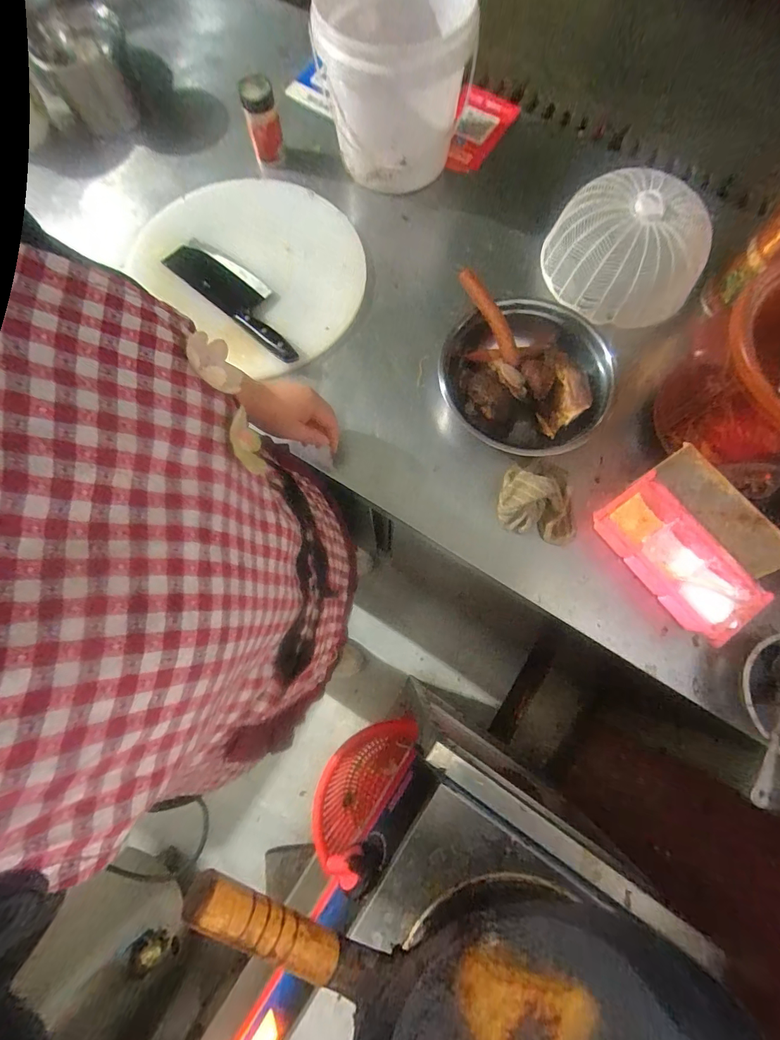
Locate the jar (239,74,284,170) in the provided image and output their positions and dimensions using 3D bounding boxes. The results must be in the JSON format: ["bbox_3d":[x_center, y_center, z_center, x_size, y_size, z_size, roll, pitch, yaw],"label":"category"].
[{"bbox_3d":[-0.222,-0.699,0.774,0.059,0.113,0.071,-14,77,-2],"label":"jar"}]

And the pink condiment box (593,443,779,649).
[{"bbox_3d":[0.396,0.029,0.572,0.149,0.067,0.211,-38,79,-7],"label":"pink condiment box"}]

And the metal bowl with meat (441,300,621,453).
[{"bbox_3d":[0.199,-0.214,0.635,0.219,0.080,0.267,-10,76,-1],"label":"metal bowl with meat"}]

